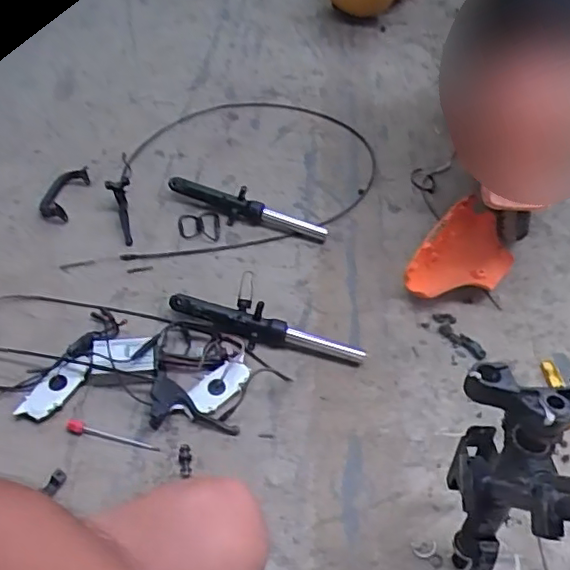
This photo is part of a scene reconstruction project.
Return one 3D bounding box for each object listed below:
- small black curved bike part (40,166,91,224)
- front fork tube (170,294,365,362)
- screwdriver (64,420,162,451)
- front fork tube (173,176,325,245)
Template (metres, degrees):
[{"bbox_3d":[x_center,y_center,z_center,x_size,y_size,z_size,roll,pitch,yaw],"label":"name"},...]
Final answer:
[{"bbox_3d":[-0.477,-0.197,1.301,0.078,0.020,0.161,11,48,4],"label":"small black curved bike part"},{"bbox_3d":[-0.035,0.081,1.086,0.359,0.045,0.066,19,49,11],"label":"front fork tube"},{"bbox_3d":[-0.270,0.237,0.951,0.148,0.017,0.021,11,48,4],"label":"screwdriver"},{"bbox_3d":[-0.086,-0.163,1.305,0.368,0.043,0.074,18,49,11],"label":"front fork tube"}]

